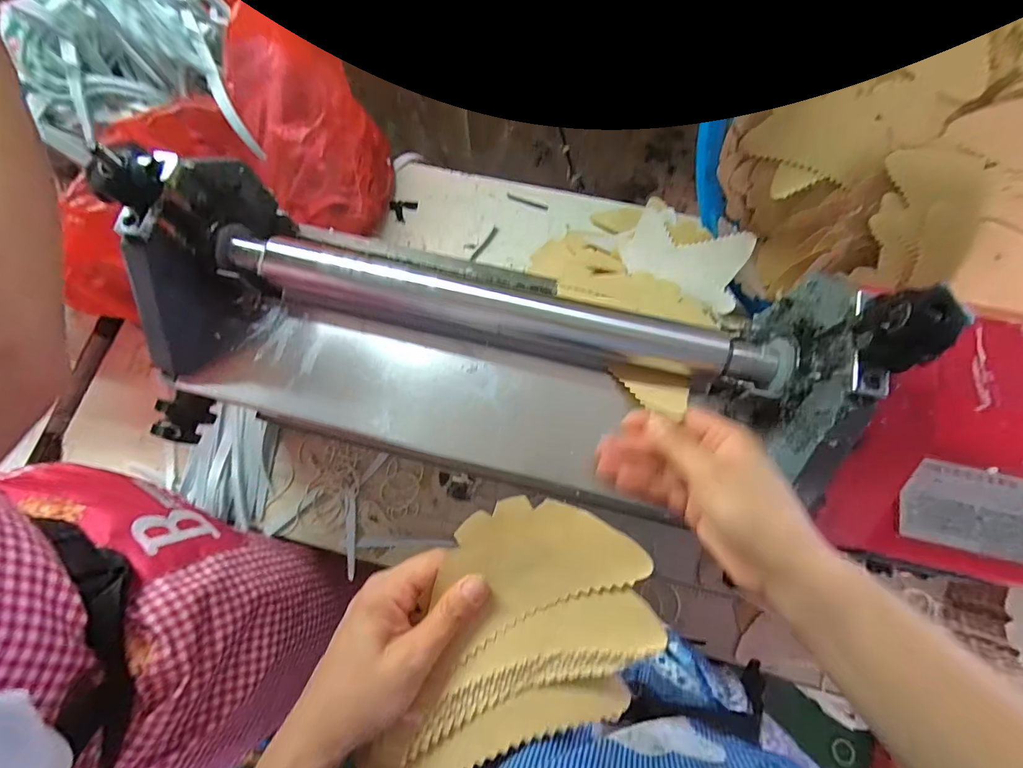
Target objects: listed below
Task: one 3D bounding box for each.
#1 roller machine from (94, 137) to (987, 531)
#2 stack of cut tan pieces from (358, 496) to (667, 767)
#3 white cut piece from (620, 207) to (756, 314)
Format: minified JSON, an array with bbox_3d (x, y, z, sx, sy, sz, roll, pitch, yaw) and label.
[{"bbox_3d":[-0.025,-0.030,0.340,0.522,0.172,0.232,13,76,5],"label":"roller machine"},{"bbox_3d":[0.009,0.168,0.271,0.132,0.021,0.183,21,76,6],"label":"stack of cut tan pieces"},{"bbox_3d":[0.197,-0.145,0.507,0.135,0.018,0.078,29,112,18],"label":"white cut piece"}]

